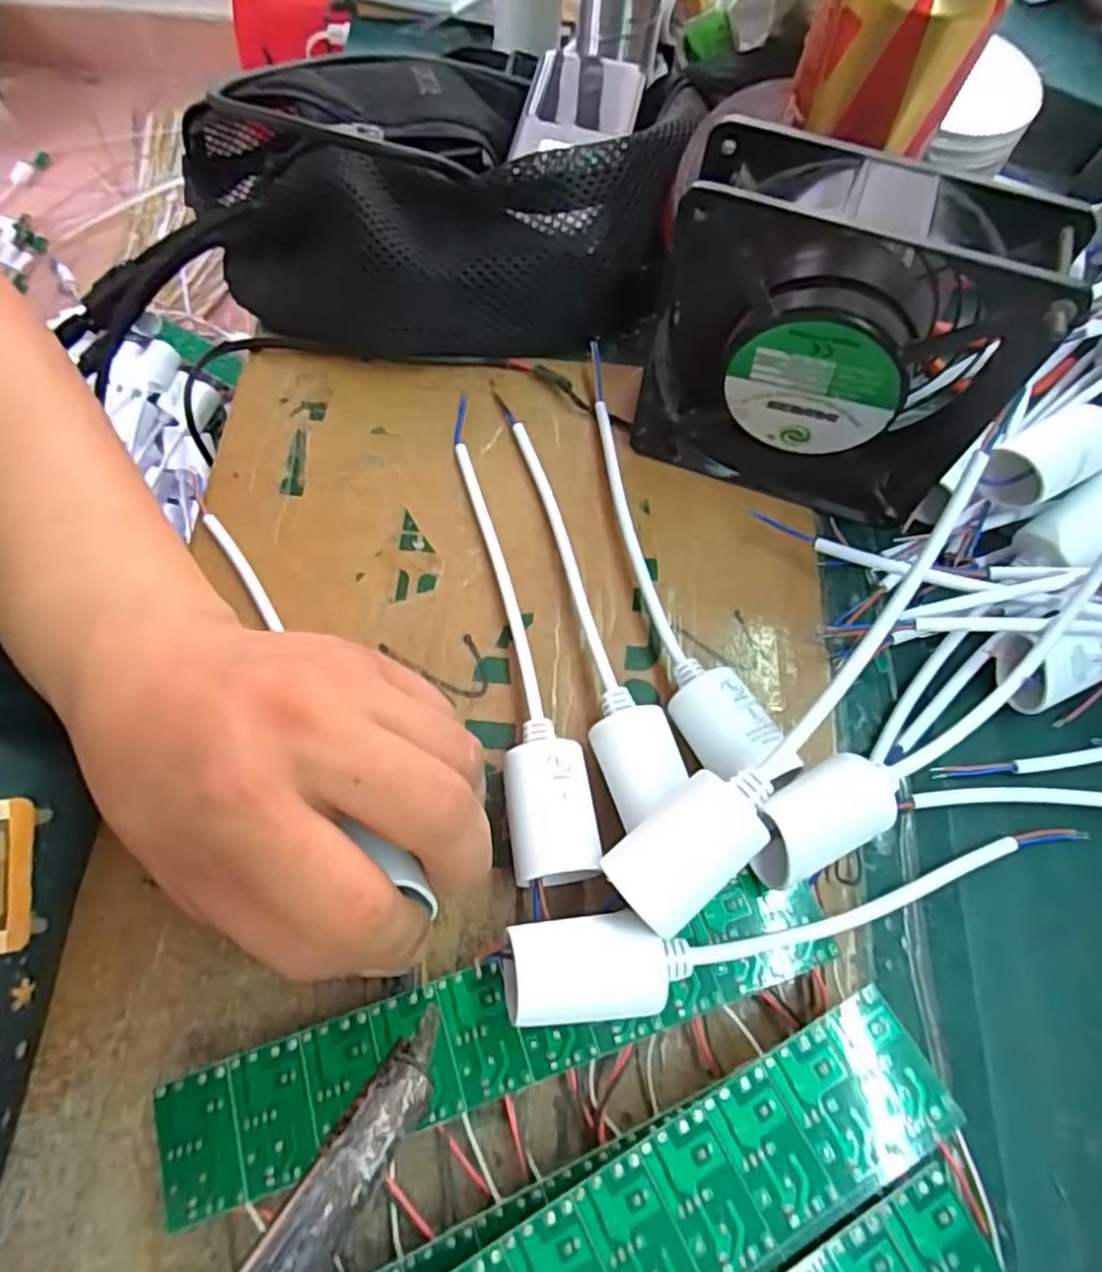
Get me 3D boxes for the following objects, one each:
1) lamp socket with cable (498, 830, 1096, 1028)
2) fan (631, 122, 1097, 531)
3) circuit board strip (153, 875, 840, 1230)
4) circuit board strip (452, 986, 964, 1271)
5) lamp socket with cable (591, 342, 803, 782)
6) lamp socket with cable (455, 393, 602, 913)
[{"bbox_3d":[0.086,0.090,0.222,0.205,0.022,0.027,-4,67,-17],"label":"lamp socket with cable"},{"bbox_3d":[0.101,-0.105,0.258,0.121,0.120,0.047,21,69,7],"label":"fan"},{"bbox_3d":[-0.011,0.115,0.209,0.200,0.004,0.034,-16,66,-10],"label":"circuit board strip"},{"bbox_3d":[0.014,0.161,0.175,0.200,0.004,0.037,-26,66,-12],"label":"circuit board strip"},{"bbox_3d":[0.041,-0.038,0.285,0.029,0.030,0.215,-11,55,-6],"label":"lamp socket with cable"},{"bbox_3d":[-0.014,-0.005,0.265,0.027,0.031,0.200,-9,54,-5],"label":"lamp socket with cable"}]

